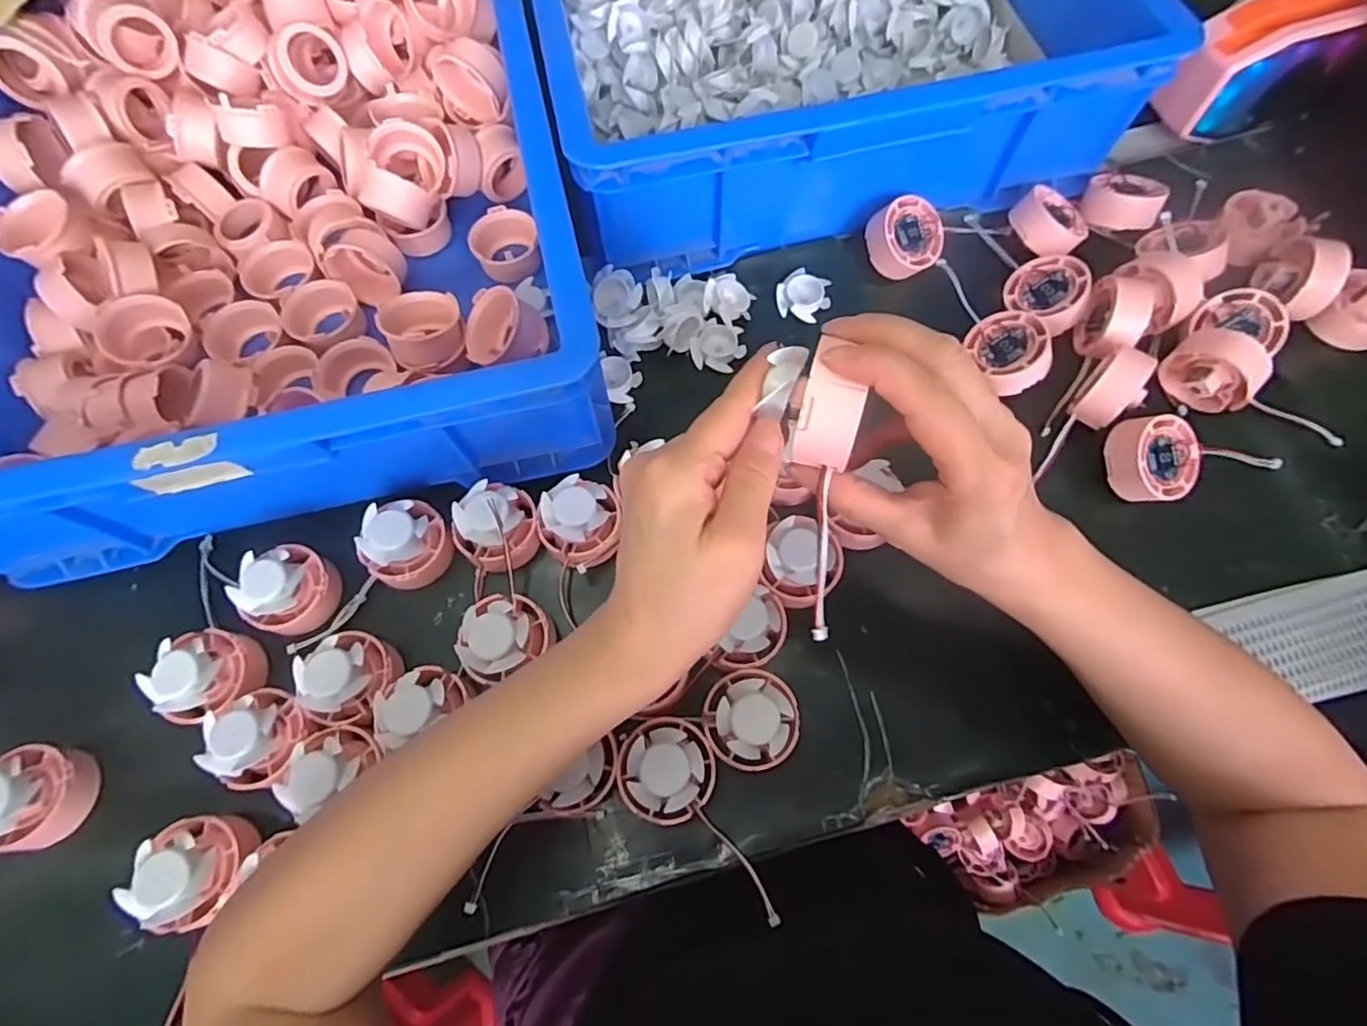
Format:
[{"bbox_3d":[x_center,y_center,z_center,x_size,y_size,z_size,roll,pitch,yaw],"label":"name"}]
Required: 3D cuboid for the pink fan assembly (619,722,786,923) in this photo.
[{"bbox_3d":[0.017,0.160,0.340,0.113,0.033,0.053,34,74,12],"label":"pink fan assembly"}]

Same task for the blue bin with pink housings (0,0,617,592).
[{"bbox_3d":[-0.298,-0.246,0.453,0.409,0.119,0.525,-12,70,-4],"label":"blue bin with pink housings"}]

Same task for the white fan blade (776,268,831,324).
[{"bbox_3d":[0.093,-0.168,0.485,0.040,0.013,0.036,22,72,8],"label":"white fan blade"}]

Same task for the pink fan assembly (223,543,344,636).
[{"bbox_3d":[-0.253,0.049,0.398,0.050,0.033,0.047,-20,71,-6],"label":"pink fan assembly"}]

